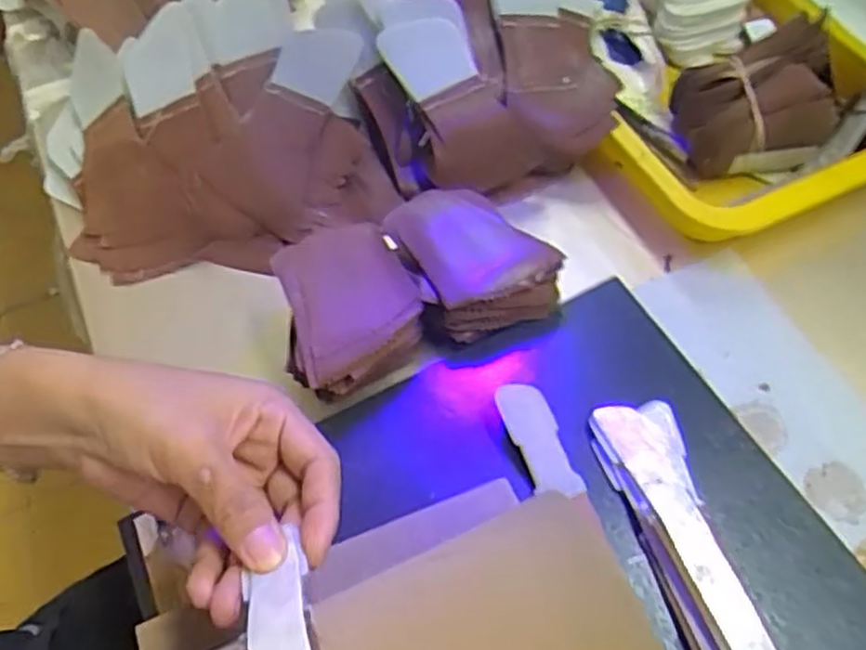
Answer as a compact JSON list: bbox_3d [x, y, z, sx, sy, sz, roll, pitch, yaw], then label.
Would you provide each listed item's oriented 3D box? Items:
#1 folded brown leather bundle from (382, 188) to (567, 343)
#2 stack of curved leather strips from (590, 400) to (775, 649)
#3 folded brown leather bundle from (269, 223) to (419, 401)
[{"bbox_3d":[0.022,-0.037,0.422,0.066,0.034,0.091,-29,61,-13],"label":"folded brown leather bundle"},{"bbox_3d":[0.123,0.125,0.324,0.040,0.019,0.200,-13,59,-4],"label":"stack of curved leather strips"},{"bbox_3d":[-0.045,-0.007,0.406,0.070,0.038,0.096,-13,59,-4],"label":"folded brown leather bundle"}]

